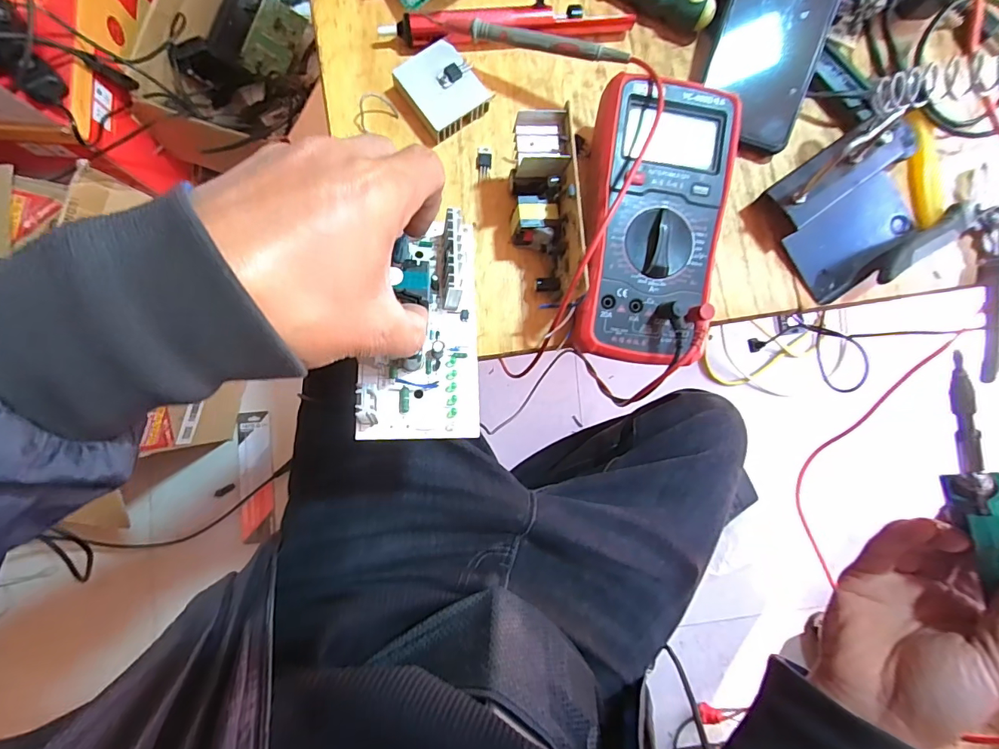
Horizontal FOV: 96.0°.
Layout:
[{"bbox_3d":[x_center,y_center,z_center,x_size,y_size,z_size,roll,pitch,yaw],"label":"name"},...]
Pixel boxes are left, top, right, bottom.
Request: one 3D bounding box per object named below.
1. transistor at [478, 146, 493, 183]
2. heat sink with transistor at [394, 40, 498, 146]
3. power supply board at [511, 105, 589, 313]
[{"bbox_3d":[-0.011,-0.154,0.328,0.011,0.004,0.025,5,86,-6],"label":"transistor"},{"bbox_3d":[-0.041,-0.202,0.320,0.048,0.019,0.052,-39,91,-7],"label":"heat sink with transistor"},{"bbox_3d":[0.029,-0.103,0.299,0.036,0.063,0.115,-4,86,-6],"label":"power supply board"}]

